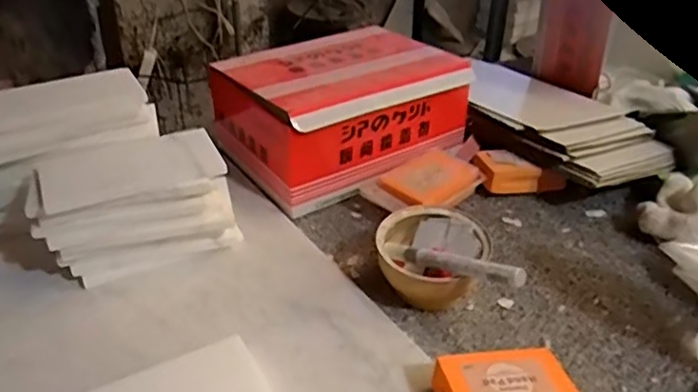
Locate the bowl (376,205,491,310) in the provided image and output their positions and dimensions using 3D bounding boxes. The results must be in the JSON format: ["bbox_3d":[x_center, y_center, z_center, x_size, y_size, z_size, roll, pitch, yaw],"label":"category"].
[{"bbox_3d":[0.073,0.060,0.572,0.092,0.056,0.099,1,35,0],"label":"bowl"}]

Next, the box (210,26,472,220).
[{"bbox_3d":[-0.007,-0.105,0.737,0.259,0.106,0.179,-18,39,-25],"label":"box"}]

